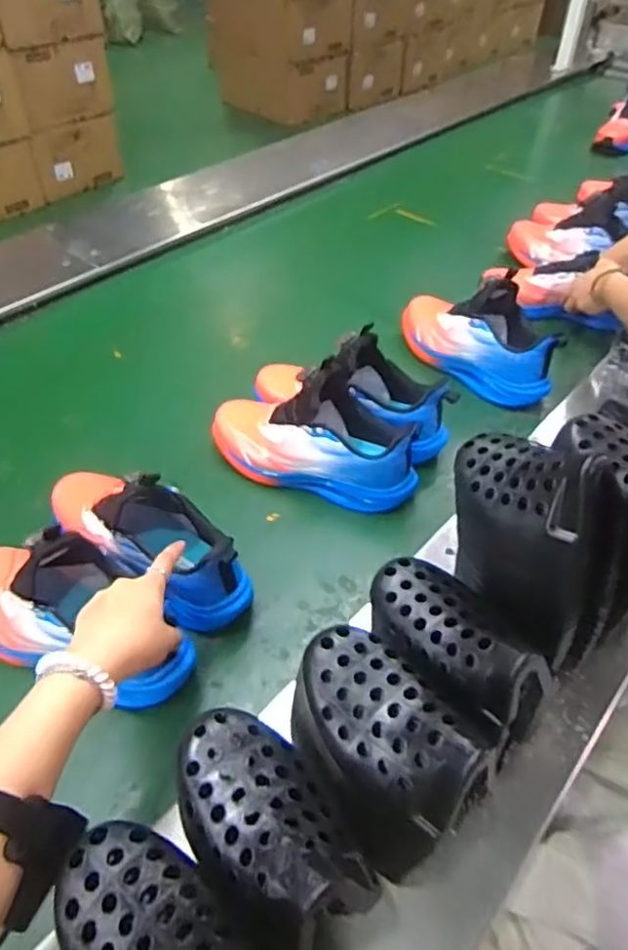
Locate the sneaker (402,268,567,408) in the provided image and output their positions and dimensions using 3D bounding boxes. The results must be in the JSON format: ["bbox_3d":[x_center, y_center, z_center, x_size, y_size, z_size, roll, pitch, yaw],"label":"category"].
[{"bbox_3d":[0.248,-0.222,0.924,0.258,0.141,0.090,34,53,28],"label":"sneaker"}]

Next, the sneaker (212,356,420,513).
[{"bbox_3d":[0.000,-0.047,0.768,0.269,0.145,0.093,10,46,9],"label":"sneaker"}]

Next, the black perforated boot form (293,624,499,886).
[{"bbox_3d":[0.044,0.176,0.432,0.086,0.058,0.151,-28,52,-26],"label":"black perforated boot form"}]

